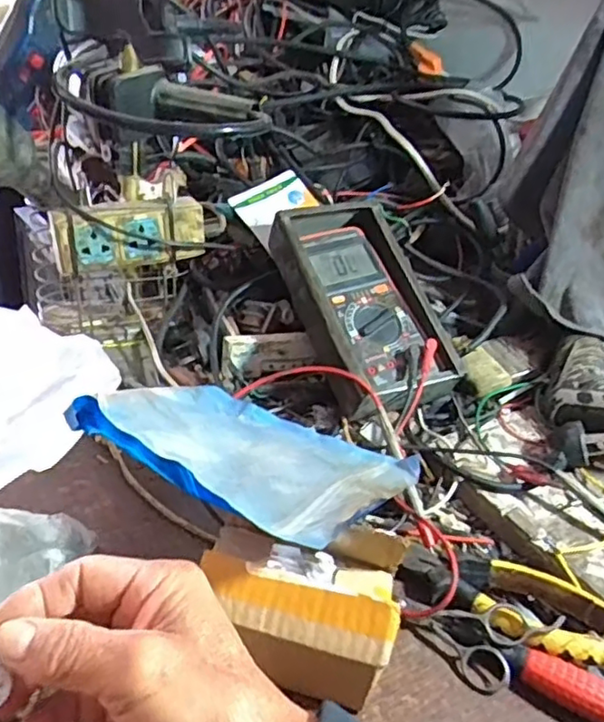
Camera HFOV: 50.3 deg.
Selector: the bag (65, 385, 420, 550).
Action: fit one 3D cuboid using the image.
[{"bbox_3d":[-0.032,0.058,0.429,0.191,0.024,0.155,19,16,28],"label":"bag"}]

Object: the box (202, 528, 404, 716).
[{"bbox_3d":[-0.003,0.144,0.367,0.108,0.071,0.081,9,31,4],"label":"box"}]

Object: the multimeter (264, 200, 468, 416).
[{"bbox_3d":[0.054,-0.057,0.601,0.117,0.061,0.234,-13,62,-18],"label":"multimeter"}]

